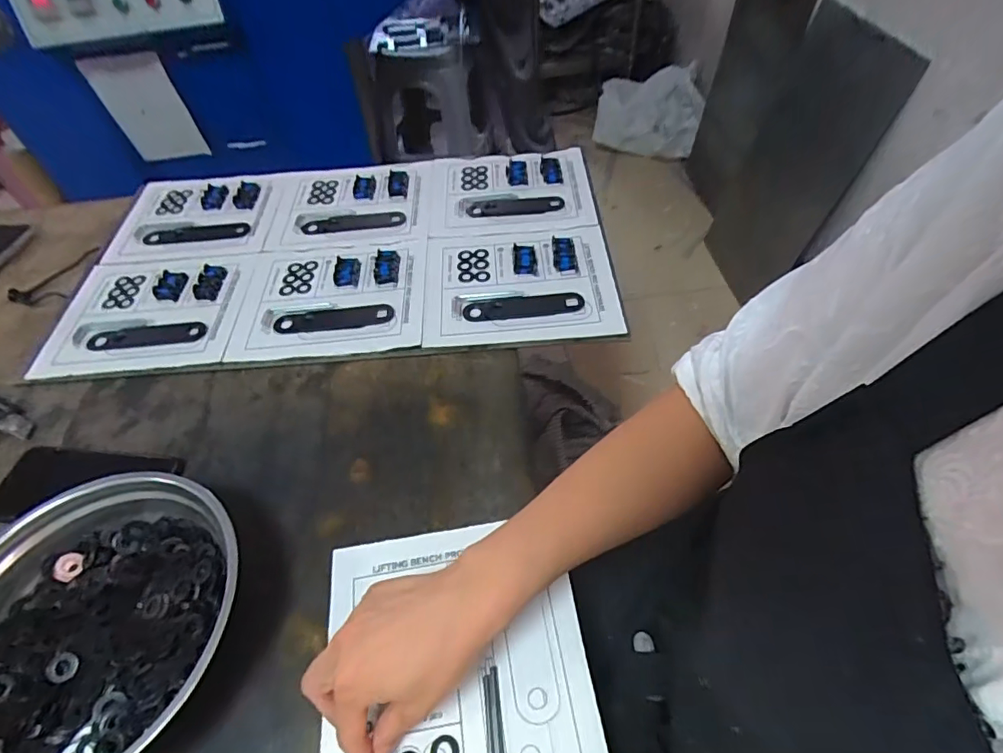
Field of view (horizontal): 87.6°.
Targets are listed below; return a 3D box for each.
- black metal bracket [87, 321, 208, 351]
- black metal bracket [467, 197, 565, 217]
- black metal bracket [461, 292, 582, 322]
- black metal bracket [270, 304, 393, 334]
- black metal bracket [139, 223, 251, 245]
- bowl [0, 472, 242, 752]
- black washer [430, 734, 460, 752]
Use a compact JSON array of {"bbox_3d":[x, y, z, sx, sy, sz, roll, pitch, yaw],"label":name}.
[{"bbox_3d":[-0.414,-0.047,0.613,0.141,0.004,0.032,-4,59,2],"label":"black metal bracket"},{"bbox_3d":[0.019,-0.232,0.713,0.130,0.007,0.038,-7,52,0],"label":"black metal bracket"},{"bbox_3d":[0.025,-0.081,0.600,0.135,0.006,0.033,-5,52,1],"label":"black metal bracket"},{"bbox_3d":[-0.195,-0.067,0.608,0.137,0.005,0.032,-5,52,1],"label":"black metal bracket"},{"bbox_3d":[-0.426,-0.200,0.731,0.147,0.009,0.032,-5,52,1],"label":"black metal bracket"},{"bbox_3d":[-0.299,0.184,0.386,0.206,0.077,0.222,20,56,19],"label":"bowl"},{"bbox_3d":[-0.038,0.251,0.351,0.020,0.004,0.019,-2,52,3],"label":"black washer"}]

